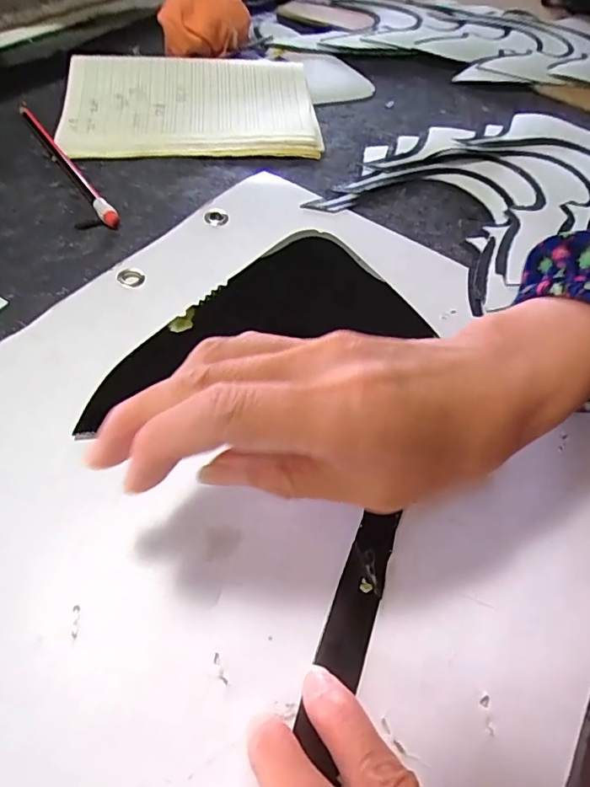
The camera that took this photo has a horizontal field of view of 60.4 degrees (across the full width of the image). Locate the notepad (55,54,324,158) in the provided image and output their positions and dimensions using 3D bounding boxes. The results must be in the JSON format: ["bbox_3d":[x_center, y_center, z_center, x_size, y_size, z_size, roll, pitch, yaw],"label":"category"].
[{"bbox_3d":[-0.089,-0.250,0.435,0.208,0.017,0.146,-1,53,-6],"label":"notepad"}]

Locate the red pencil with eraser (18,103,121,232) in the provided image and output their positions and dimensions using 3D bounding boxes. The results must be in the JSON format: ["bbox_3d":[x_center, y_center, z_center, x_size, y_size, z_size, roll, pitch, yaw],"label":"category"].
[{"bbox_3d":[-0.173,-0.174,0.378,0.011,0.009,0.177,-29,60,-24],"label":"red pencil with eraser"}]

